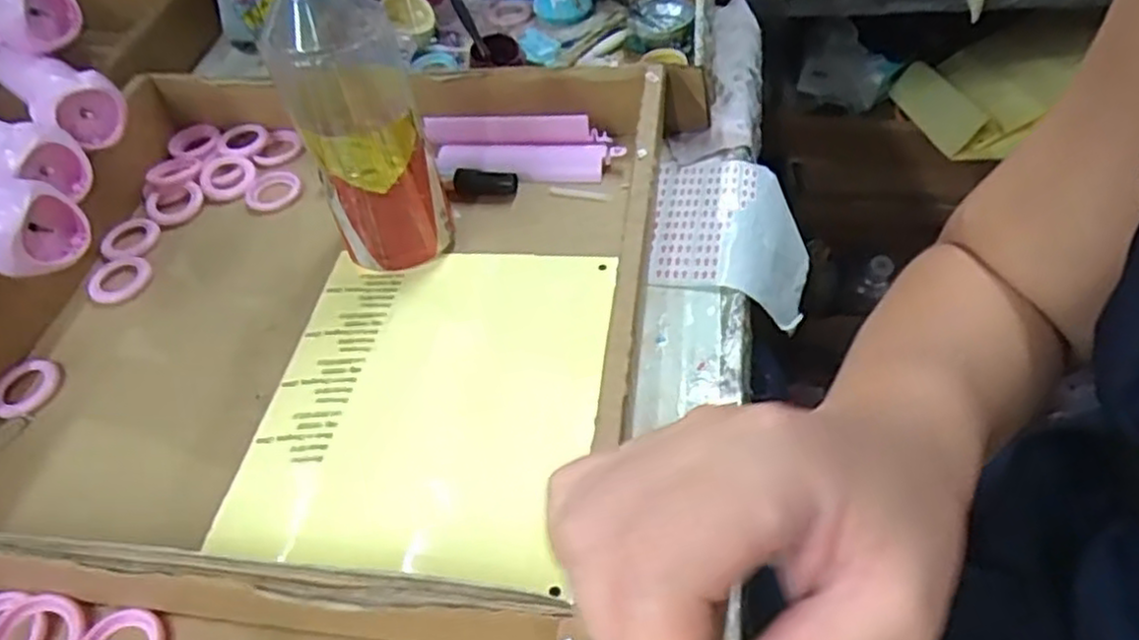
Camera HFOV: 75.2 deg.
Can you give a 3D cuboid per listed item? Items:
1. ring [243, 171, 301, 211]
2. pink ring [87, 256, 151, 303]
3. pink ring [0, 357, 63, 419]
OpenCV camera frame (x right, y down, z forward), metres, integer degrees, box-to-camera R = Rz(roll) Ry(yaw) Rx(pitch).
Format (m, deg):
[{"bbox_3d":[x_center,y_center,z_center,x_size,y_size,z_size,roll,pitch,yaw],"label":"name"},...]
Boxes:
[{"bbox_3d":[-0.203,-0.089,0.505,0.037,0.004,0.039,-3,51,4],"label":"ring"},{"bbox_3d":[-0.284,-0.026,0.467,0.039,0.004,0.037,-3,51,4],"label":"pink ring"},{"bbox_3d":[-0.306,0.038,0.415,0.034,0.005,0.038,34,62,28],"label":"pink ring"}]

